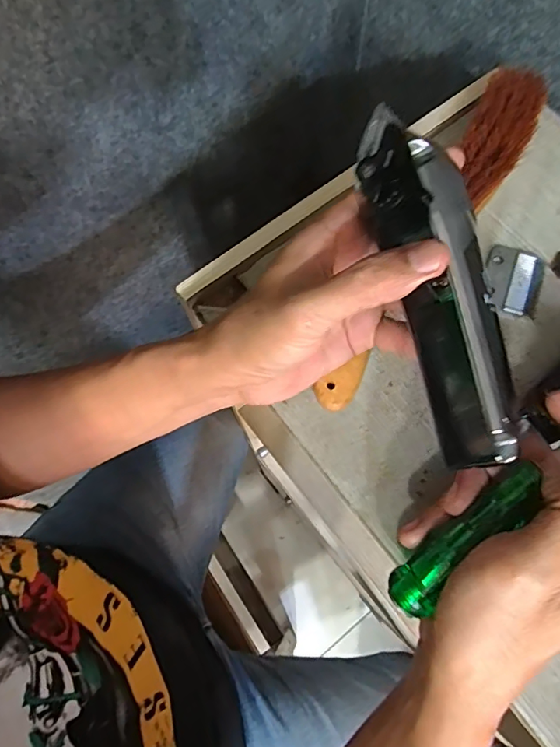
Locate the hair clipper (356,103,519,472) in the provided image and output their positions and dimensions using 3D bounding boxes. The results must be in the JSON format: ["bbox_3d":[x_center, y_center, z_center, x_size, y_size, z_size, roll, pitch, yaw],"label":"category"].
[{"bbox_3d":[0.073,-0.040,0.225,0.042,0.037,0.164,-13,80,-3],"label":"hair clipper"}]

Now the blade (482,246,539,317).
[{"bbox_3d":[0.151,-0.062,0.329,0.032,0.004,0.048,19,73,8],"label":"blade"}]

